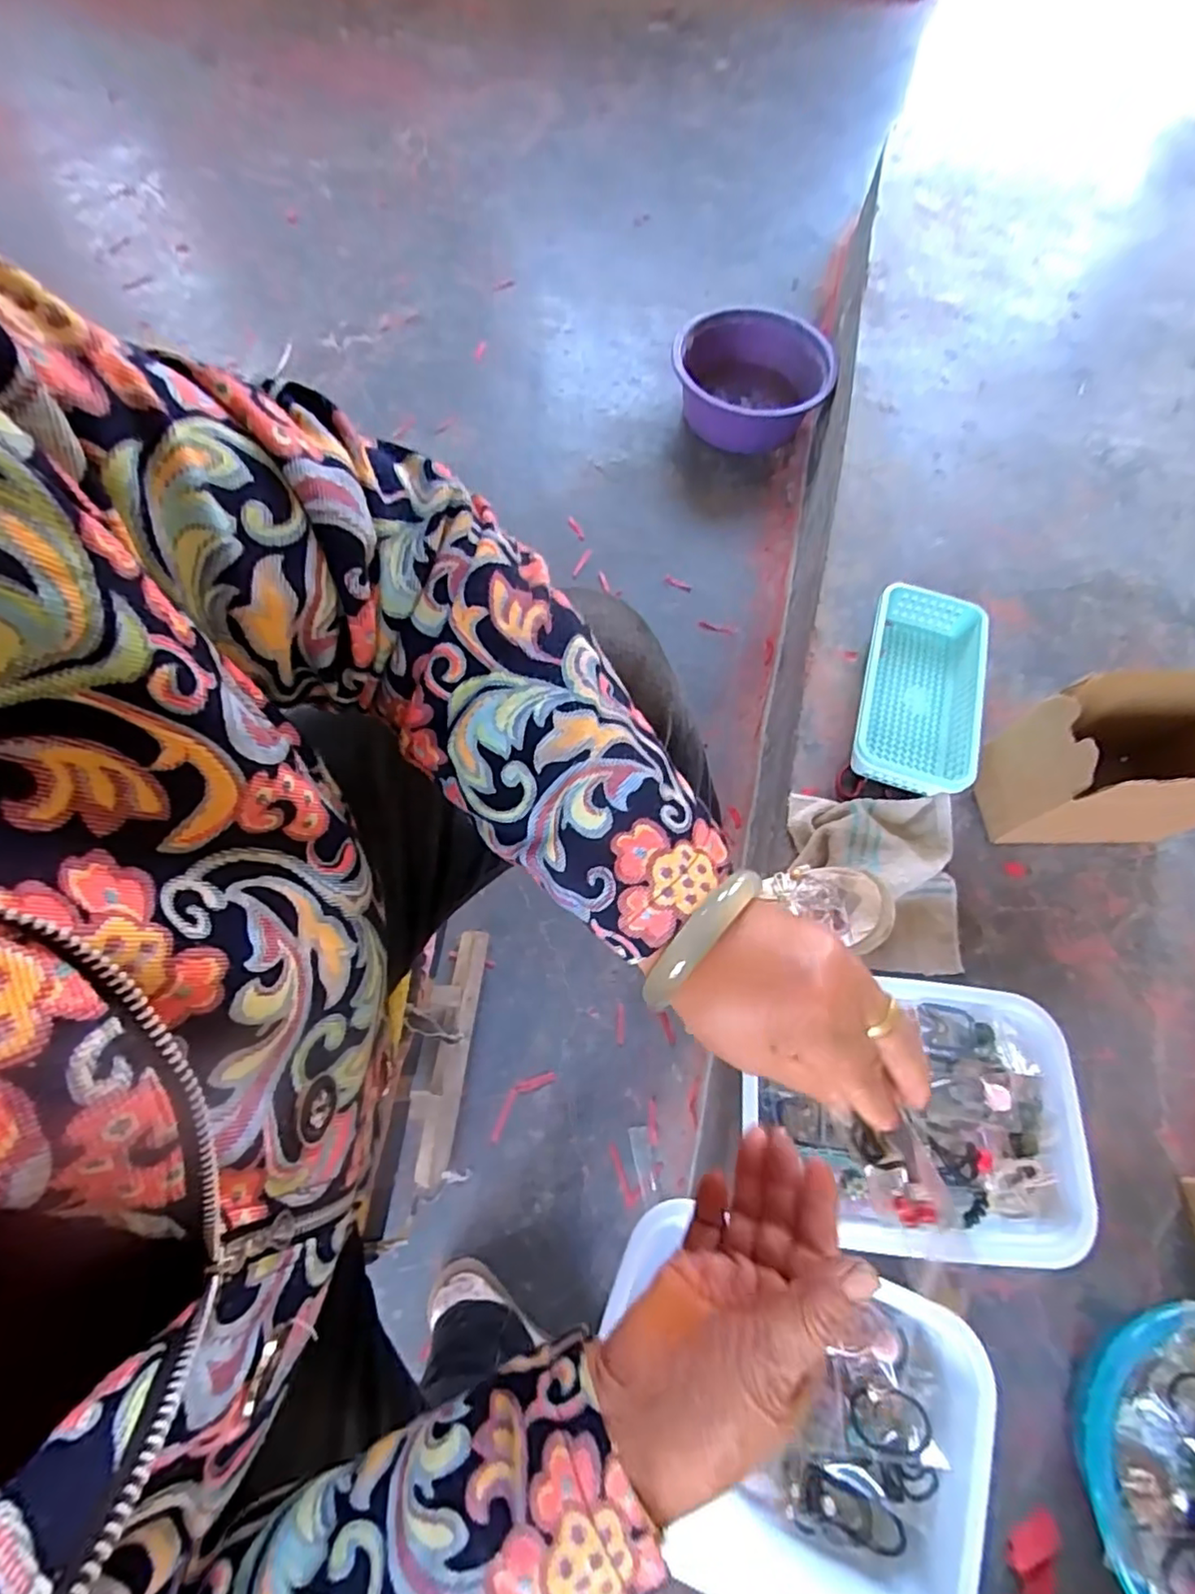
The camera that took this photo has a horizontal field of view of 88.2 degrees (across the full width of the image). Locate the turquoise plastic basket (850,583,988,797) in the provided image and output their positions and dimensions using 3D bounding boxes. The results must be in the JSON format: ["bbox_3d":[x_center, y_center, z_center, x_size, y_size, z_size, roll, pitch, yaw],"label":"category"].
[{"bbox_3d":[0.381,-0.127,0.729,0.133,0.052,0.258,18,69,5],"label":"turquoise plastic basket"}]

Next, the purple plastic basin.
[{"bbox_3d":[0.276,-0.751,1.121,0.281,0.119,0.241,25,69,8],"label":"purple plastic basin"}]

